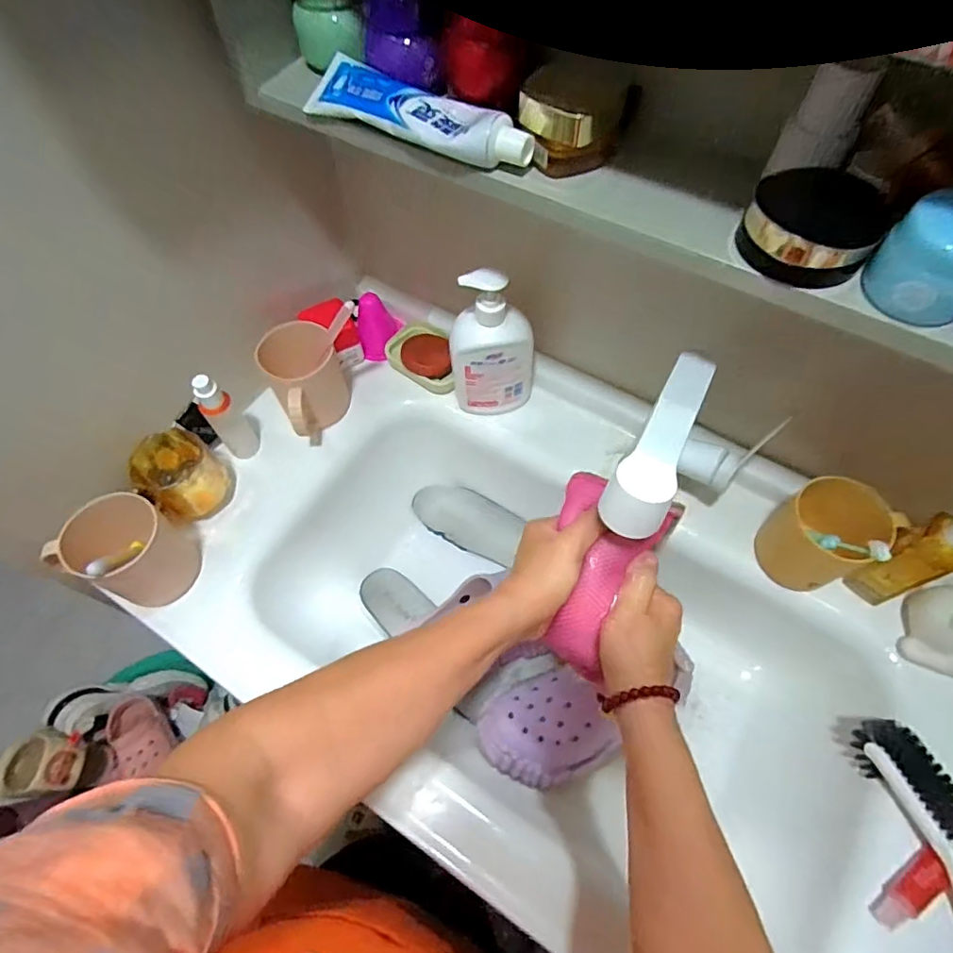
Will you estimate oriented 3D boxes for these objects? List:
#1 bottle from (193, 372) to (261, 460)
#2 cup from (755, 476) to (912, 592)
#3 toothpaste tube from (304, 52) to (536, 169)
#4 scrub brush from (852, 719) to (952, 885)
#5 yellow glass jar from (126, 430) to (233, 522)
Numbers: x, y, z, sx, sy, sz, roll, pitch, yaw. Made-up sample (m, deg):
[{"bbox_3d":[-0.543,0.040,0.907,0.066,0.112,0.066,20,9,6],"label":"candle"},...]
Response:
[{"bbox_3d":[-0.292,-0.072,0.627,0.040,0.131,0.037,-37,66,-17],"label":"bottle"},{"bbox_3d":[0.331,0.057,0.527,0.080,0.095,0.081,-1,61,1],"label":"cup"},{"bbox_3d":[-0.047,-0.268,0.403,0.199,0.025,0.043,35,67,19],"label":"toothpaste tube"},{"bbox_3d":[0.378,0.309,0.418,0.038,0.039,0.228,-9,61,-4],"label":"scrub brush"},{"bbox_3d":[-0.326,0.001,0.615,0.084,0.077,0.085,-1,61,1],"label":"yellow glass jar"}]

